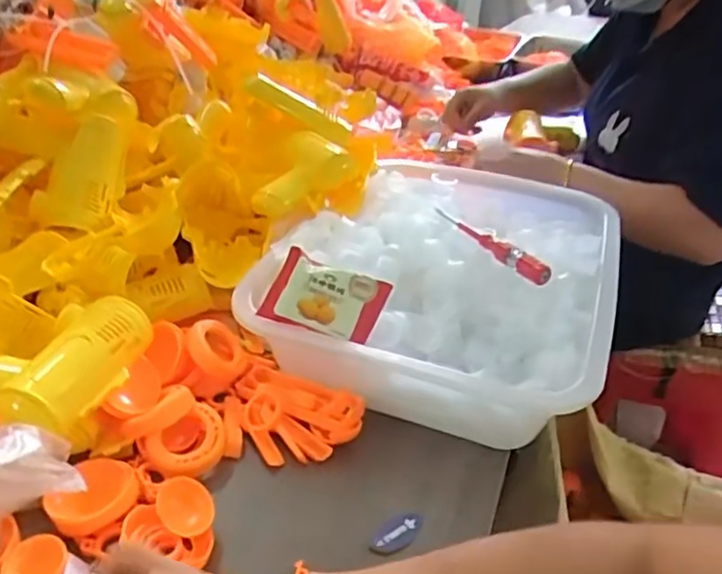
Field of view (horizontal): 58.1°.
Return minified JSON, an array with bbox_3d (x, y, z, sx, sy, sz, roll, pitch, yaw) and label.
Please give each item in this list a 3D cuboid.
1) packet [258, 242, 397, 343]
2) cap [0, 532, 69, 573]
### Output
[{"bbox_3d":[-0.028,0.009,0.504,0.085,0.015,0.061,25,76,3],"label":"packet"},{"bbox_3d":[-0.200,0.171,0.399,0.037,0.010,0.037,3,33,-2],"label":"cap"}]

